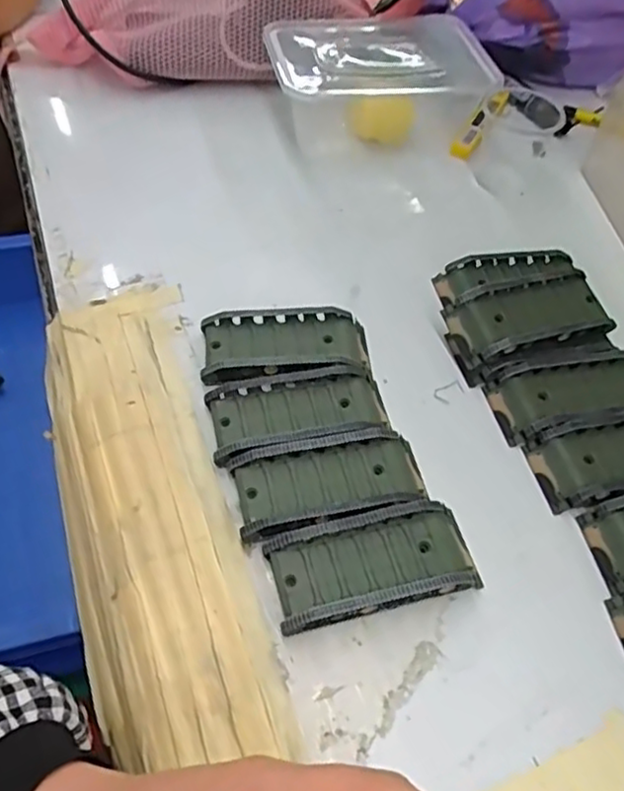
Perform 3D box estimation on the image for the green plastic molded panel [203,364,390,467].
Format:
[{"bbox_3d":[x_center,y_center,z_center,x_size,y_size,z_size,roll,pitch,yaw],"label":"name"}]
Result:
[{"bbox_3d":[-0.007,0.009,0.363,0.095,0.017,0.046,-10,55,-11],"label":"green plastic molded panel"}]

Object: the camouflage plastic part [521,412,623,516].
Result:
[{"bbox_3d":[0.169,0.035,0.361,0.094,0.020,0.046,-8,54,-10],"label":"camouflage plastic part"}]

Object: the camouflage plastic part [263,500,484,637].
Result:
[{"bbox_3d":[0.030,0.080,0.315,0.096,0.020,0.043,-9,55,-11],"label":"camouflage plastic part"}]

